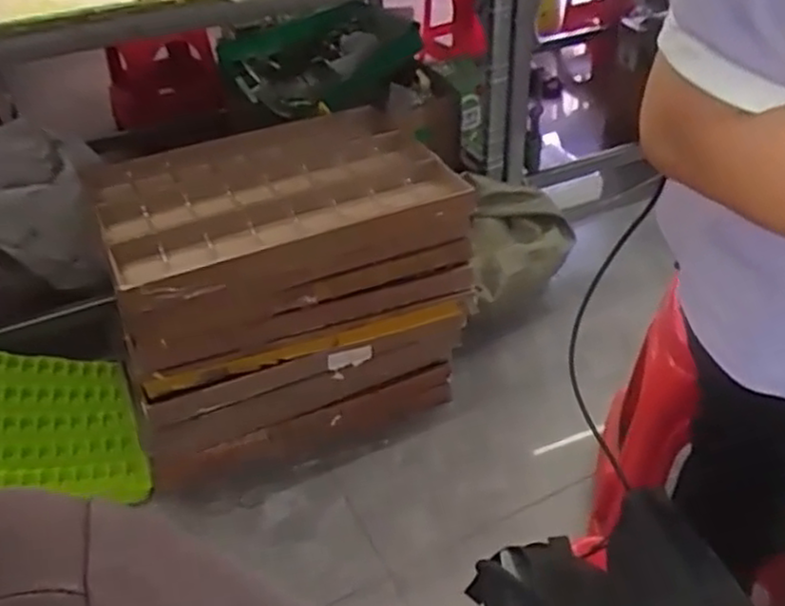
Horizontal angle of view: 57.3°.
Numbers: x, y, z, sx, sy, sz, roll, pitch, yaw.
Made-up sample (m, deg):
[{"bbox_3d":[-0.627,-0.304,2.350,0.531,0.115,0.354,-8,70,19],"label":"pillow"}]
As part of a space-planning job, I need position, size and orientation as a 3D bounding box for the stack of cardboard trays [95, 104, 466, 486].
[{"bbox_3d":[-0.224,-0.040,1.538,0.641,0.482,0.508,-15,40,-15],"label":"stack of cardboard trays"}]

